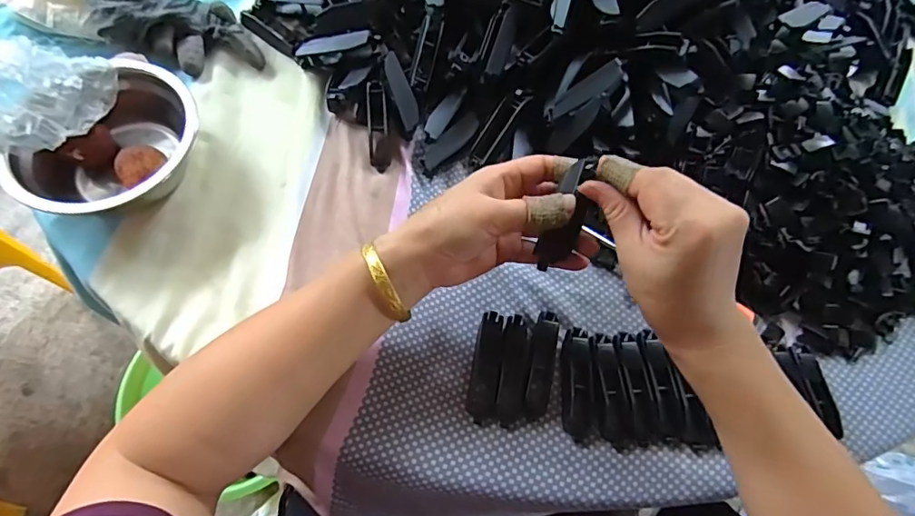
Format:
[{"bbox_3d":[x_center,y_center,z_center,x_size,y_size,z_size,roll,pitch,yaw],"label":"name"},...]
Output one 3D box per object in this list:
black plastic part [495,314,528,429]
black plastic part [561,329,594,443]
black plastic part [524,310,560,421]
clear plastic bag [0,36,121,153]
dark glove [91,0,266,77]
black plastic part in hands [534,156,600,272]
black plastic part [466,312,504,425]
[{"bbox_3d":[0.039,0.078,0.360,0.019,0.012,0.076,10,65,2],"label":"black plastic part"},{"bbox_3d":[0.083,0.087,0.357,0.018,0.015,0.076,3,65,-2],"label":"black plastic part"},{"bbox_3d":[0.060,0.076,0.365,0.018,0.008,0.075,12,65,3],"label":"black plastic part"},{"bbox_3d":[-0.306,-0.123,0.367,0.094,0.055,0.075,-16,66,-10],"label":"clear plastic bag"},{"bbox_3d":[-0.260,-0.213,0.452,0.173,0.041,0.086,29,67,11],"label":"dark glove"},{"bbox_3d":[0.070,-0.026,0.325,0.020,0.013,0.077,18,104,5],"label":"black plastic part in hands"},{"bbox_3d":[0.021,0.076,0.361,0.020,0.010,0.074,10,65,2],"label":"black plastic part"}]

